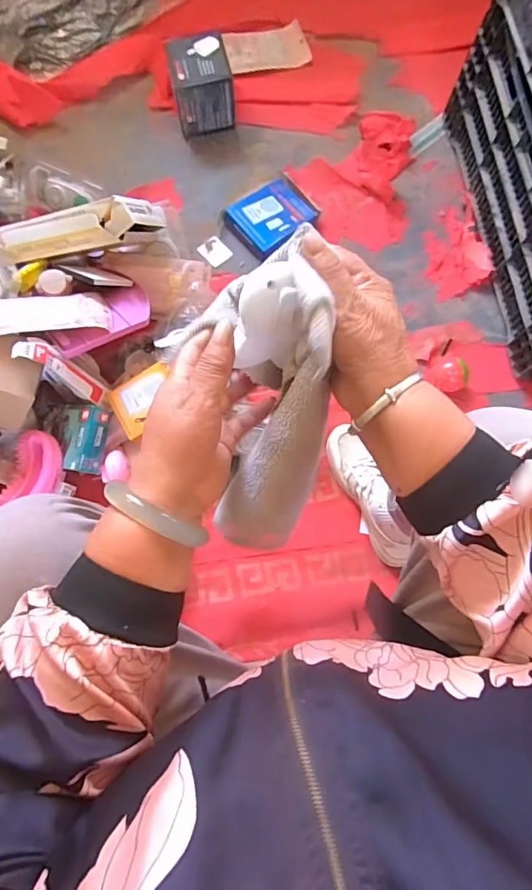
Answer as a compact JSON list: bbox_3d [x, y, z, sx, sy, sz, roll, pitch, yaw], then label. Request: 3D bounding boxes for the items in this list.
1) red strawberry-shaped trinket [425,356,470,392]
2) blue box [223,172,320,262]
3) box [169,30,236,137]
[{"bbox_3d":[0.316,-0.123,0.837,0.059,0.045,0.063,0,77,-1],"label":"red strawberry-shaped trinket"},{"bbox_3d":[0.012,-0.427,0.908,0.155,0.034,0.113,-35,80,-8],"label":"blue box"},{"bbox_3d":[-0.127,-0.697,0.942,0.112,0.105,0.120,-13,77,-4],"label":"box"}]

